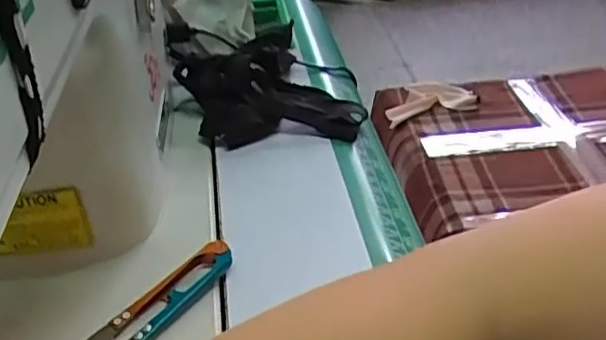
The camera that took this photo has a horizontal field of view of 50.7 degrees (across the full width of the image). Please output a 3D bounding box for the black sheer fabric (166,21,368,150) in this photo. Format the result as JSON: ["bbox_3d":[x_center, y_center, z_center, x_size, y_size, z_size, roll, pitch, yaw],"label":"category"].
[{"bbox_3d":[-0.025,-0.064,0.458,0.126,0.045,0.120,-9,36,-9],"label":"black sheer fabric"}]

